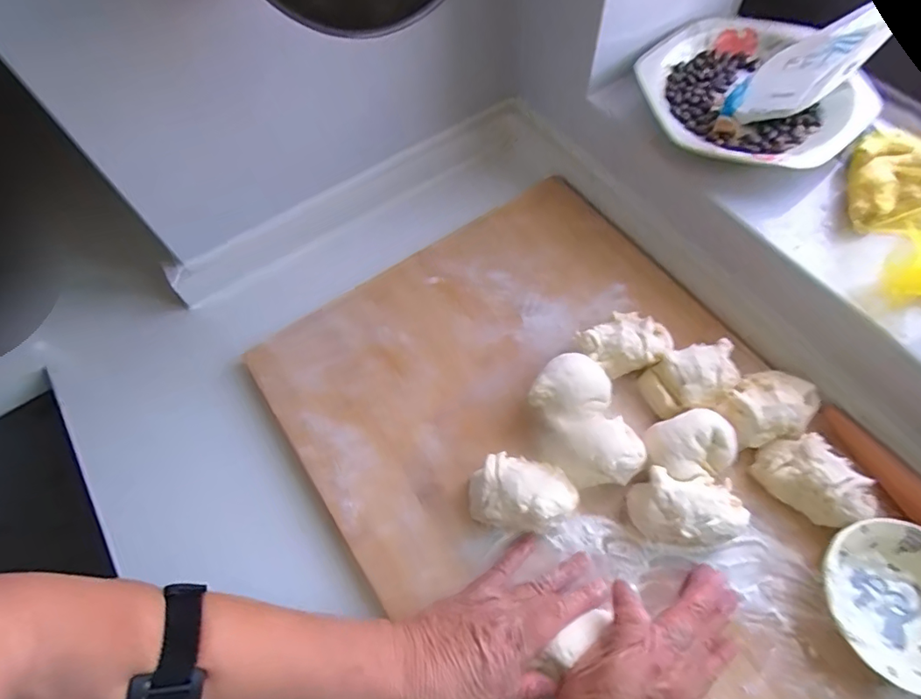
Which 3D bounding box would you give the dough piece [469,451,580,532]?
[{"bbox_3d":[0.049,0.115,0.406,0.082,0.047,0.051,7,63,5],"label":"dough piece"}]

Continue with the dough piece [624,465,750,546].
[{"bbox_3d":[0.175,0.125,0.396,0.083,0.048,0.050,10,63,7],"label":"dough piece"}]

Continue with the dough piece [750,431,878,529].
[{"bbox_3d":[0.279,0.104,0.402,0.053,0.043,0.075,-30,66,-13],"label":"dough piece"}]

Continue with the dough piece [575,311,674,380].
[{"bbox_3d":[0.149,-0.002,0.462,0.077,0.047,0.055,-28,65,-12],"label":"dough piece"}]

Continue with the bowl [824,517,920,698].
[{"bbox_3d":[0.315,0.183,0.367,0.105,0.036,0.108,-1,65,2],"label":"bowl"}]

